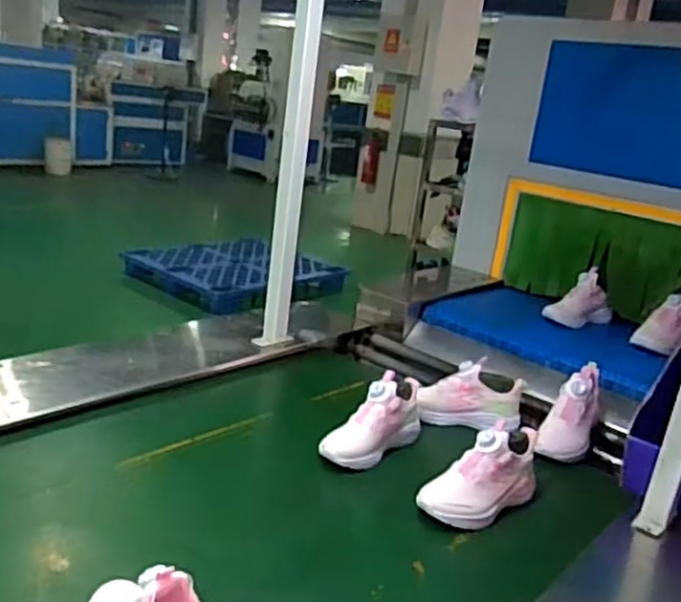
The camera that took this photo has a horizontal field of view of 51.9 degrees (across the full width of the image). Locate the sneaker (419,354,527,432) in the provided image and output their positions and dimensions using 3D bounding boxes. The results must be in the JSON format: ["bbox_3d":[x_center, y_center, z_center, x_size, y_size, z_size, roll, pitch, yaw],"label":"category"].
[{"bbox_3d":[0.263,0.196,1.411,0.205,0.120,0.074,8,19,3],"label":"sneaker"}]

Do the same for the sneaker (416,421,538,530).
[{"bbox_3d":[0.241,0.280,1.127,0.240,0.119,0.086,-6,23,-32],"label":"sneaker"}]

